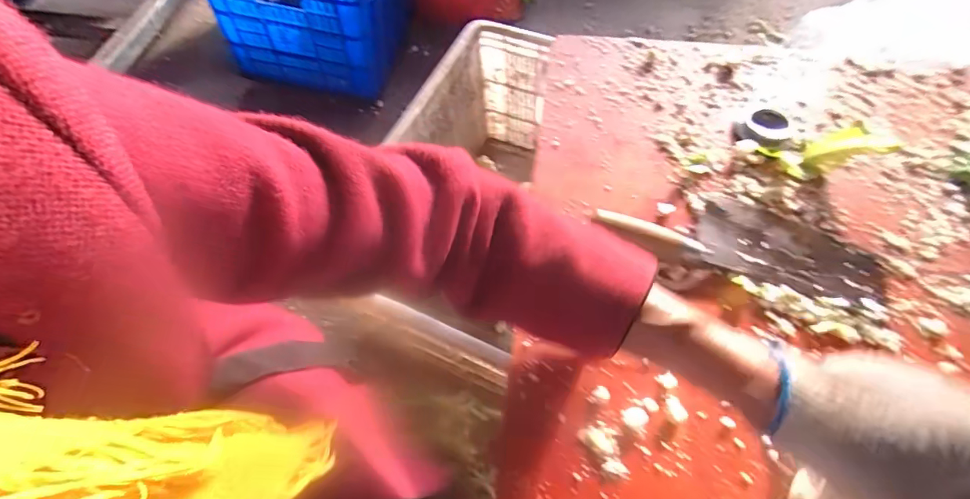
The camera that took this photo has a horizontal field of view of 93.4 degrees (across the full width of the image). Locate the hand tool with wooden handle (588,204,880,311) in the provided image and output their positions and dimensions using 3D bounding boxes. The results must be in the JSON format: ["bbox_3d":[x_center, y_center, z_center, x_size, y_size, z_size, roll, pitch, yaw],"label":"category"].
[{"bbox_3d":[0.237,-0.011,0.420,0.247,0.027,0.073,16,63,11],"label":"hand tool with wooden handle"}]

